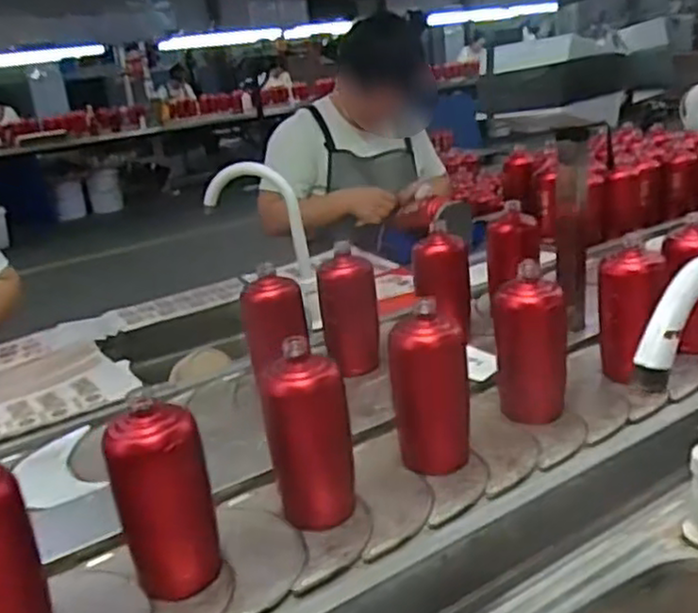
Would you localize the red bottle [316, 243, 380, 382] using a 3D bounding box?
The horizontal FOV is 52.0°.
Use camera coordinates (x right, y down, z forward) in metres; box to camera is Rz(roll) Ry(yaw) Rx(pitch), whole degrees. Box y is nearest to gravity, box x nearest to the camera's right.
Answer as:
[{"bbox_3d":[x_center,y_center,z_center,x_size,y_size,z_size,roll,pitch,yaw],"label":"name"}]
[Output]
[{"bbox_3d":[0.003,0.009,1.022,0.069,0.168,0.068,-12,22,-18],"label":"red bottle"}]

